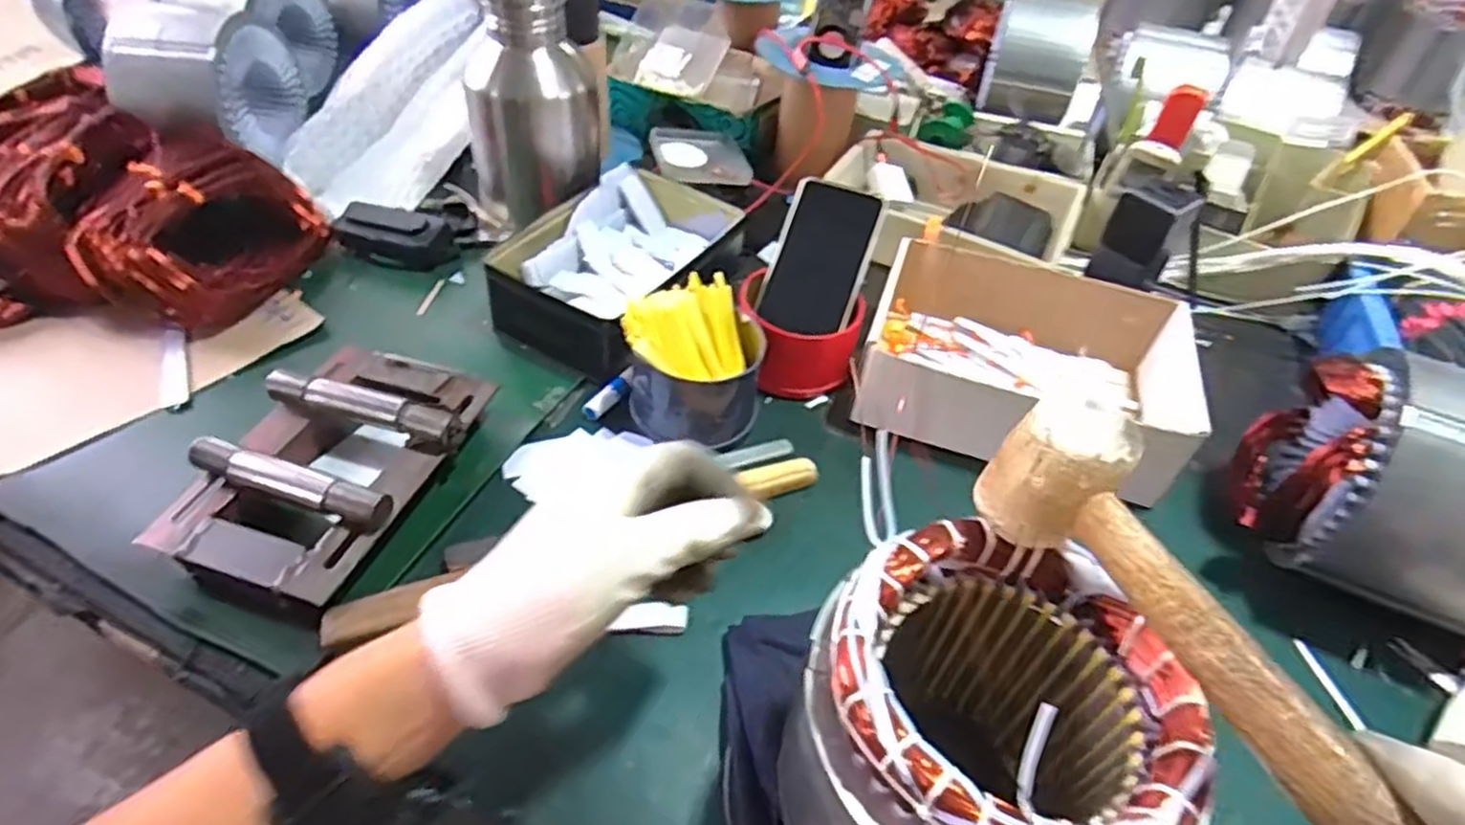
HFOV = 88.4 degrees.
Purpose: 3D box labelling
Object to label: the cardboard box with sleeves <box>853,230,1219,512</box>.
[{"bbox_3d":[0.241,-0.049,0.624,0.233,0.077,0.196,15,48,10],"label":"cardboard box with sleeves"}]

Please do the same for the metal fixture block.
[{"bbox_3d":[-0.272,0.031,0.507,0.150,0.051,0.198,16,48,11],"label":"metal fixture block"}]

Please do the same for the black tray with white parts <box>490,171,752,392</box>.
[{"bbox_3d":[-0.094,-0.137,0.680,0.160,0.054,0.237,23,49,17],"label":"black tray with white parts"}]

